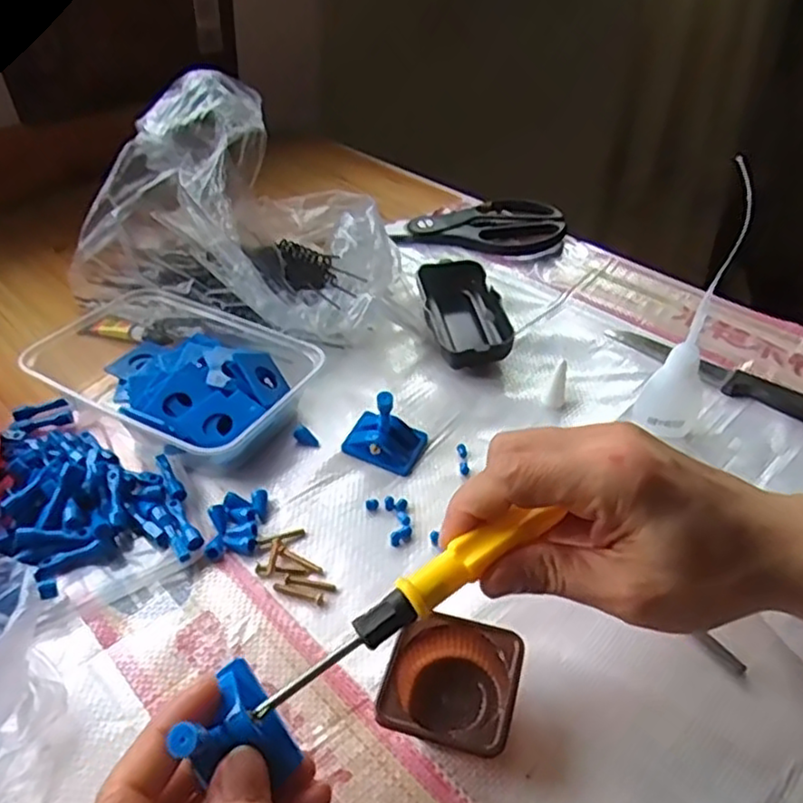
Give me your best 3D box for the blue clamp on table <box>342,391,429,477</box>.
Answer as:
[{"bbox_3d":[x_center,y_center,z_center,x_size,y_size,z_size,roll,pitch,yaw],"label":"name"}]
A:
[{"bbox_3d":[-0.011,0.016,0.417,0.045,0.032,0.033,15,44,20],"label":"blue clamp on table"}]

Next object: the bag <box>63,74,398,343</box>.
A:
[{"bbox_3d":[-0.106,-0.147,0.520,0.221,0.151,0.162,13,43,17],"label":"bag"}]

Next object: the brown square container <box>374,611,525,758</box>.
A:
[{"bbox_3d":[0.021,0.123,0.299,0.053,0.027,0.053,10,42,14],"label":"brown square container"}]

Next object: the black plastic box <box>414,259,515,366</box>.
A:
[{"bbox_3d":[0.044,-0.063,0.506,0.051,0.030,0.098,-7,41,-5],"label":"black plastic box"}]

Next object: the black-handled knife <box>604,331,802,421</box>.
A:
[{"bbox_3d":[0.216,-0.014,0.452,0.176,0.010,0.023,29,50,32],"label":"black-handled knife"}]

